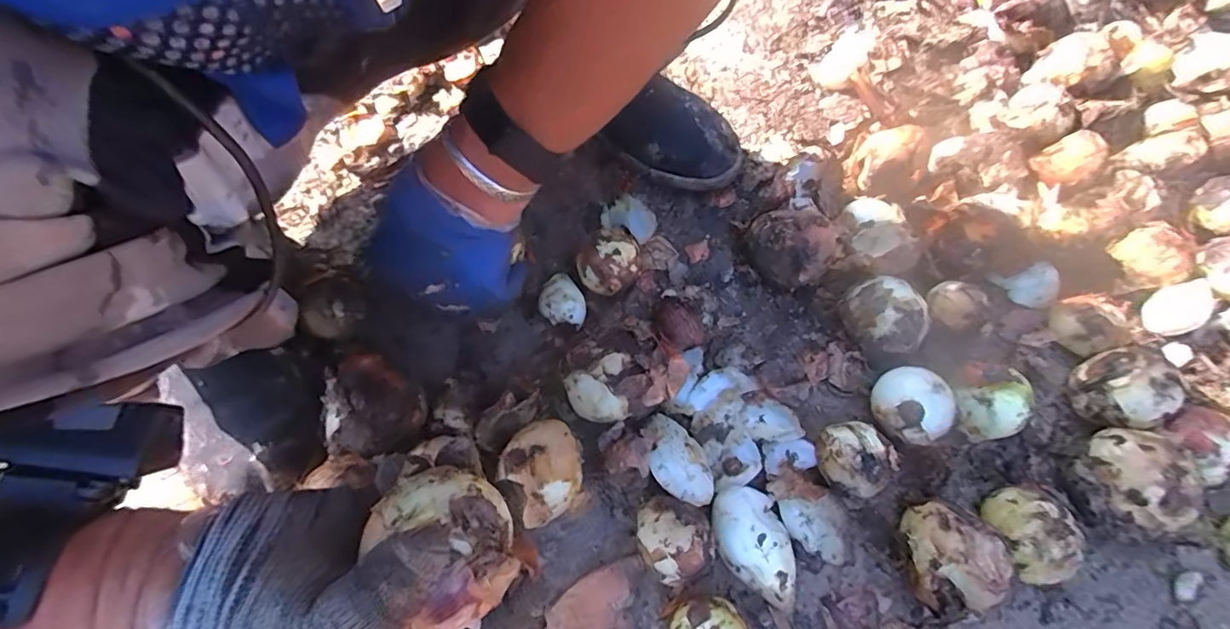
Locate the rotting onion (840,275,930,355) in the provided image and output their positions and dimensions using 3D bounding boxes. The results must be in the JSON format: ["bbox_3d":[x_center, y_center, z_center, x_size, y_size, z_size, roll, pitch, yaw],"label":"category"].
[{"bbox_3d":[0.228,0.003,0.450,0.062,0.047,0.068,-36,72,-16],"label":"rotting onion"}]

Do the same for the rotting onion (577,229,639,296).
[{"bbox_3d":[-0.005,-0.040,0.460,0.051,0.047,0.047,-38,73,-17],"label":"rotting onion"}]

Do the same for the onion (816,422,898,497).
[{"bbox_3d":[0.181,0.112,0.405,0.050,0.041,0.052,1,66,-2],"label":"onion"}]

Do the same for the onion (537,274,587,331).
[{"bbox_3d":[-0.047,-0.013,0.463,0.039,0.024,0.051,-10,67,-7],"label":"onion"}]

